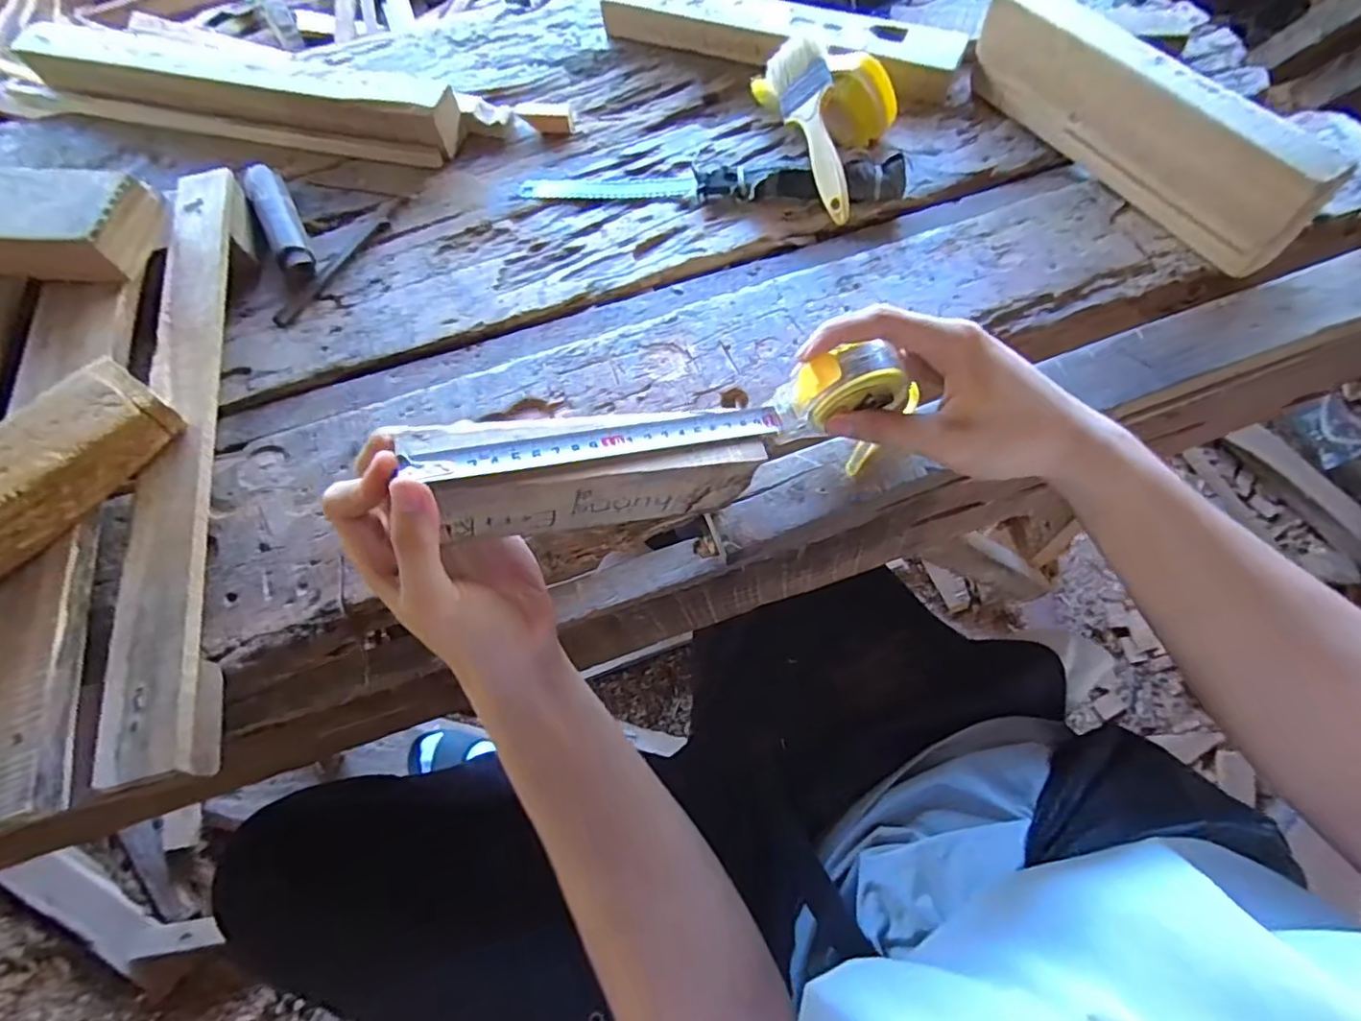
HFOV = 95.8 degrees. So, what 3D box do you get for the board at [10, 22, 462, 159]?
[{"bbox_3d":[-0.404,-0.392,0.567,0.410,0.038,0.066,14,67,9],"label":"board"}]

